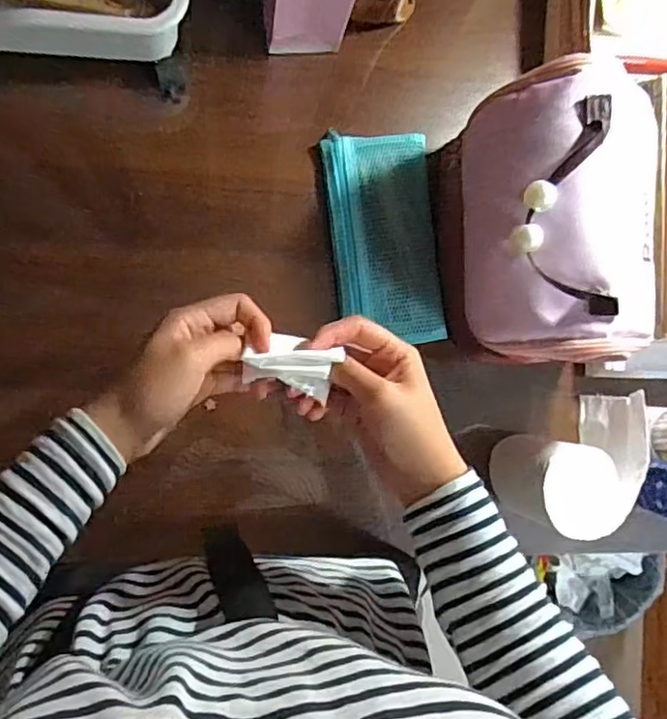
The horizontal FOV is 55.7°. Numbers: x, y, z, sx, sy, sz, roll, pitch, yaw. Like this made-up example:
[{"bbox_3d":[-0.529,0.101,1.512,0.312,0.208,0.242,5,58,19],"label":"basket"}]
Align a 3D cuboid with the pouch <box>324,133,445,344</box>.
[{"bbox_3d":[0.053,-0.123,0.638,0.103,0.010,0.208,-7,90,-10],"label":"pouch"}]

